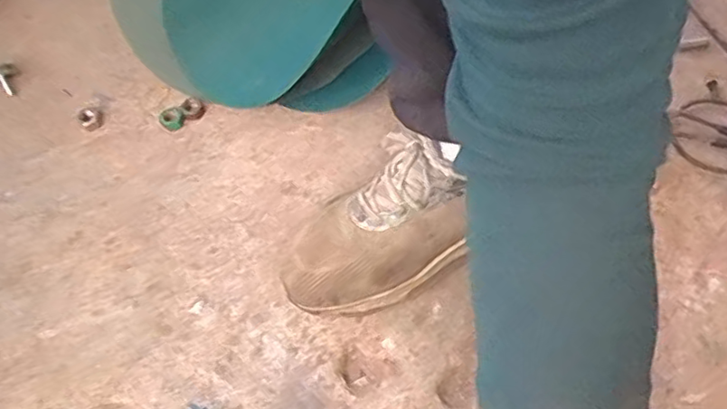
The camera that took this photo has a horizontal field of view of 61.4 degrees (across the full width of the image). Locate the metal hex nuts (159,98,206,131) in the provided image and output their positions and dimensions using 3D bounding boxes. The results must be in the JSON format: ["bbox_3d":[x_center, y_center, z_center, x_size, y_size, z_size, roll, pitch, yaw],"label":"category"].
[{"bbox_3d":[-0.209,-0.104,0.705,0.054,0.021,0.025,-29,60,-29],"label":"metal hex nuts"}]

